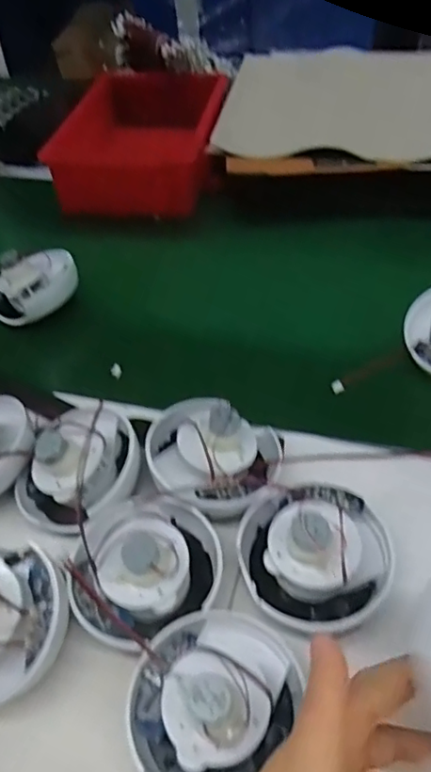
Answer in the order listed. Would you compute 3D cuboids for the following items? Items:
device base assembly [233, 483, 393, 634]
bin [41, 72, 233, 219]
[{"bbox_3d":[0.071,0.114,0.418,0.106,0.064,0.097,-3,48,3],"label":"device base assembly"},{"bbox_3d":[-0.100,-0.341,0.812,0.197,0.079,0.267,4,49,9],"label":"bin"}]

